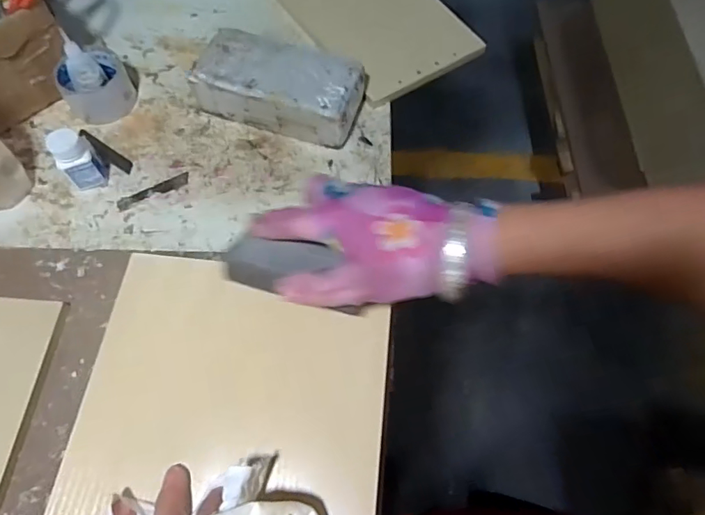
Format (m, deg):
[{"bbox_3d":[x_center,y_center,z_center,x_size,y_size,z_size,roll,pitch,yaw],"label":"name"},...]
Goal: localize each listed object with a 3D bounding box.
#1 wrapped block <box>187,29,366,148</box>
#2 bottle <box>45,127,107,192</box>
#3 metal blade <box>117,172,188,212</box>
[{"bbox_3d":[-0.094,-0.219,0.631,0.201,0.070,0.103,19,65,7],"label":"wrapped block"},{"bbox_3d":[-0.322,-0.112,0.566,0.037,0.081,0.030,-24,67,-13],"label":"bottle"},{"bbox_3d":[-0.246,-0.082,0.600,0.090,0.004,0.018,-27,67,-14],"label":"metal blade"}]

